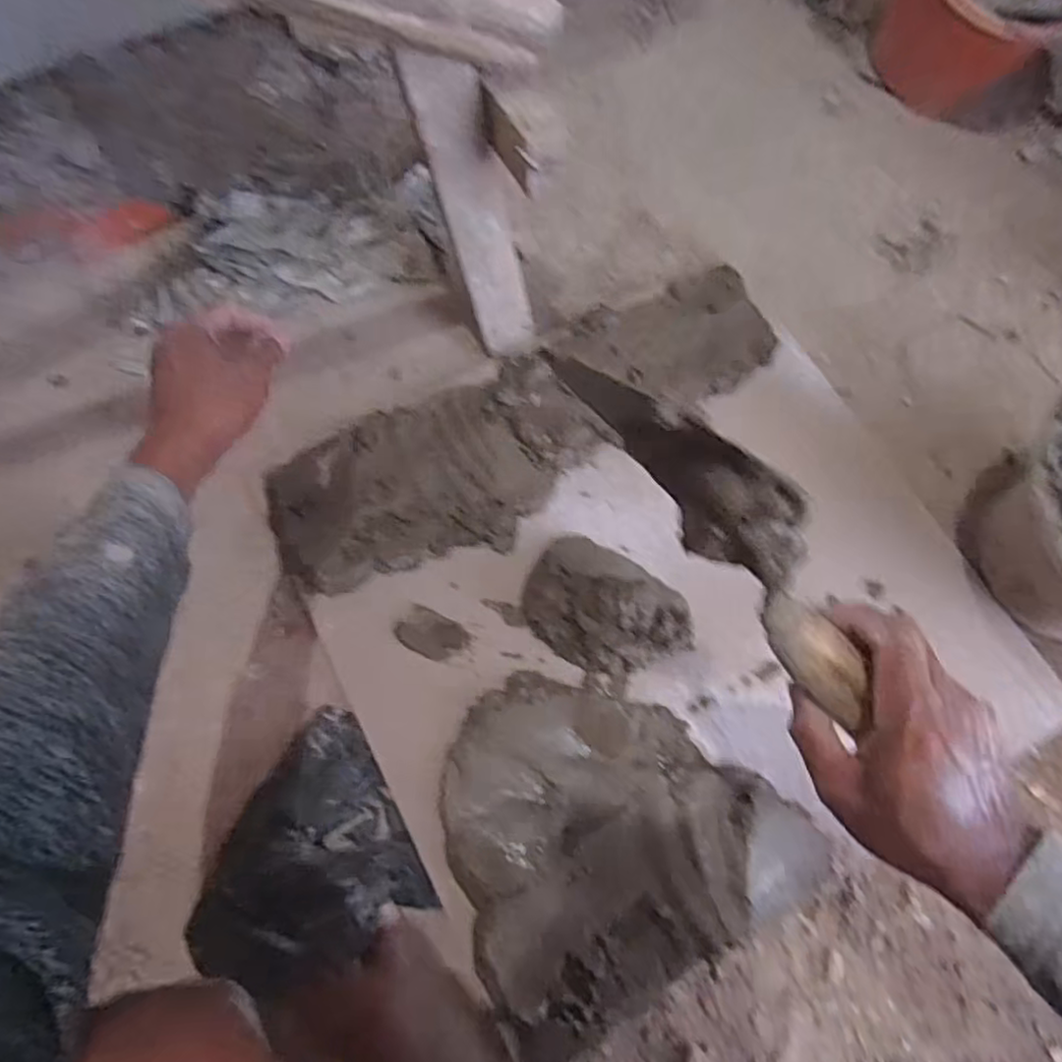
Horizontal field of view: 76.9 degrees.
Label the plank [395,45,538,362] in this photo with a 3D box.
[{"bbox_3d":[-0.045,-0.279,0.615,0.058,0.282,0.013,-23,55,-3],"label":"plank"}]

